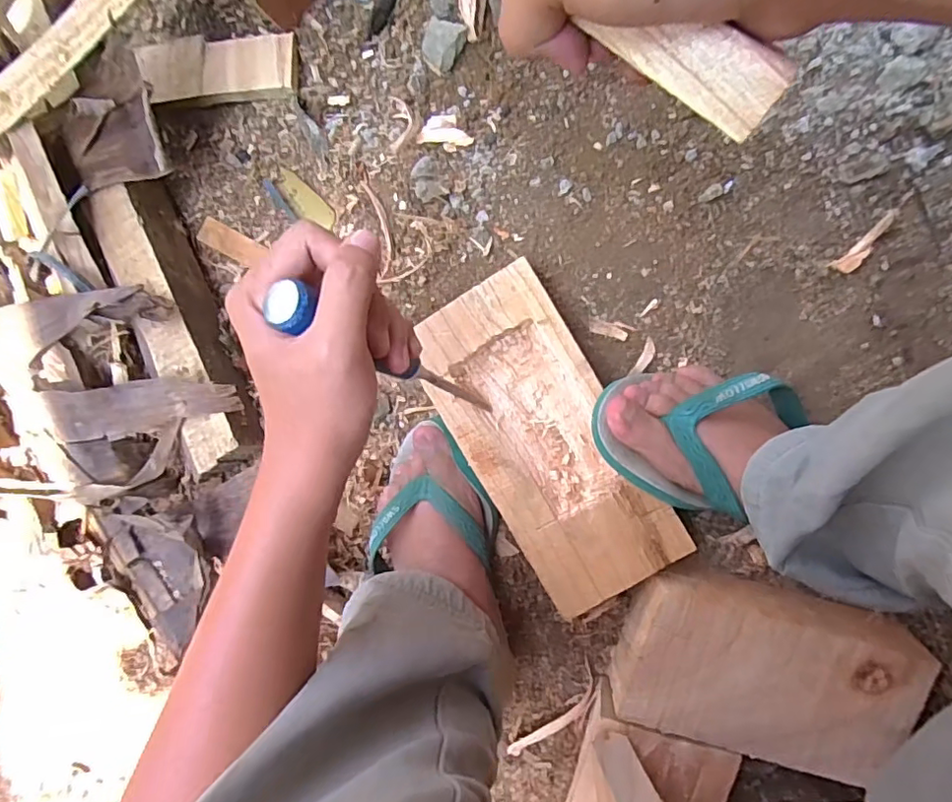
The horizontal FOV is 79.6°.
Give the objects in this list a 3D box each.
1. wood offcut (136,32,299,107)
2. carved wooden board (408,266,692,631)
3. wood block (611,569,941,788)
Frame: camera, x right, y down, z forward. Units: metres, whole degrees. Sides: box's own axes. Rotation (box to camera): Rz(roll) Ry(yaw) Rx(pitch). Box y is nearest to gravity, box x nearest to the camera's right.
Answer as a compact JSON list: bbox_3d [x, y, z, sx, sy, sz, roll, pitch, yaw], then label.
[{"bbox_3d":[-0.233,-0.301,0.518,0.144,0.015,0.052,-2,99,3],"label":"wood offcut"},{"bbox_3d":[0.054,0.033,0.443,0.117,0.021,0.256,-27,91,6],"label":"carved wooden board"},{"bbox_3d":[0.220,0.211,0.448,0.199,0.060,0.129,13,99,1],"label":"wood block"}]

